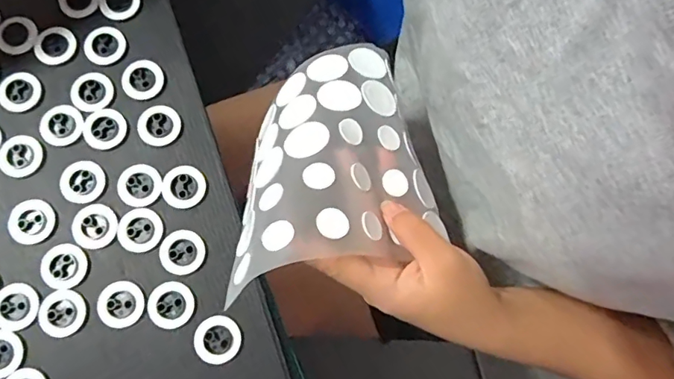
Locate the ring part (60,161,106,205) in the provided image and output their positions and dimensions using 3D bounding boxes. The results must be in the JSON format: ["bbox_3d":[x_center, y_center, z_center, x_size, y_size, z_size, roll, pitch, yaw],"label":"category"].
[{"bbox_3d":[-0.168,-0.005,0.319,0.028,0.004,0.028,0,79,-1],"label":"ring part"}]

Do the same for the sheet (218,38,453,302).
[{"bbox_3d":[-0.009,-0.024,0.311,0.138,0.038,0.150,-9,61,-22],"label":"sheet"}]

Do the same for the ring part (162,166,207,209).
[{"bbox_3d":[-0.102,-0.002,0.322,0.028,0.004,0.028,0,79,-1],"label":"ring part"}]

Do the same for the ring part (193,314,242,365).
[{"bbox_3d":[-0.074,0.093,0.301,0.028,0.004,0.028,0,79,-1],"label":"ring part"}]

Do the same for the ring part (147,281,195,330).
[{"bbox_3d":[-0.105,0.073,0.305,0.027,0.004,0.028,-7,79,-3],"label":"ring part"}]

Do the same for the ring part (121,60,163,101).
[{"bbox_3d":[-0.135,-0.077,0.337,0.028,0.004,0.027,0,79,-1],"label":"ring part"}]

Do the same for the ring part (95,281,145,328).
[{"bbox_3d":[-0.136,0.072,0.304,0.029,0.004,0.027,0,79,-1],"label":"ring part"}]

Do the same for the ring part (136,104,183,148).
[{"bbox_3d":[-0.122,-0.044,0.330,0.028,0.004,0.028,0,79,-1],"label":"ring part"}]

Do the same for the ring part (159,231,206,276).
[{"bbox_3d":[-0.100,0.040,0.313,0.029,0.004,0.028,0,79,-1],"label":"ring part"}]

